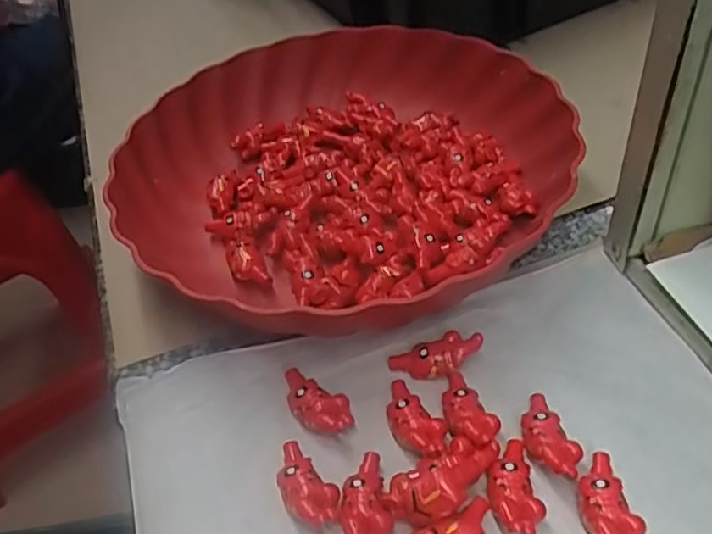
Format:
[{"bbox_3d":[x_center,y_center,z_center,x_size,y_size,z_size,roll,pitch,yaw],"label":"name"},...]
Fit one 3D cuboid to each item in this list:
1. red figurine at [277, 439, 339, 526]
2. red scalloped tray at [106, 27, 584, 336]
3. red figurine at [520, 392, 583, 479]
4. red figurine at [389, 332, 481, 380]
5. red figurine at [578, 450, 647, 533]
[{"bbox_3d":[-0.022,0.086,0.262,0.019,0.011,0.038,-33,50,-23],"label":"red figurine"},{"bbox_3d":[-0.007,-0.054,0.372,0.239,0.050,0.238,27,54,30],"label":"red scalloped tray"},{"bbox_3d":[0.077,0.067,0.268,0.018,0.010,0.039,-15,45,-8],"label":"red figurine"},{"bbox_3d":[0.036,0.040,0.299,0.043,0.011,0.016,-19,44,10],"label":"red figurine"},{"bbox_3d":[0.092,0.089,0.247,0.019,0.014,0.039,-10,45,-3],"label":"red figurine"}]

